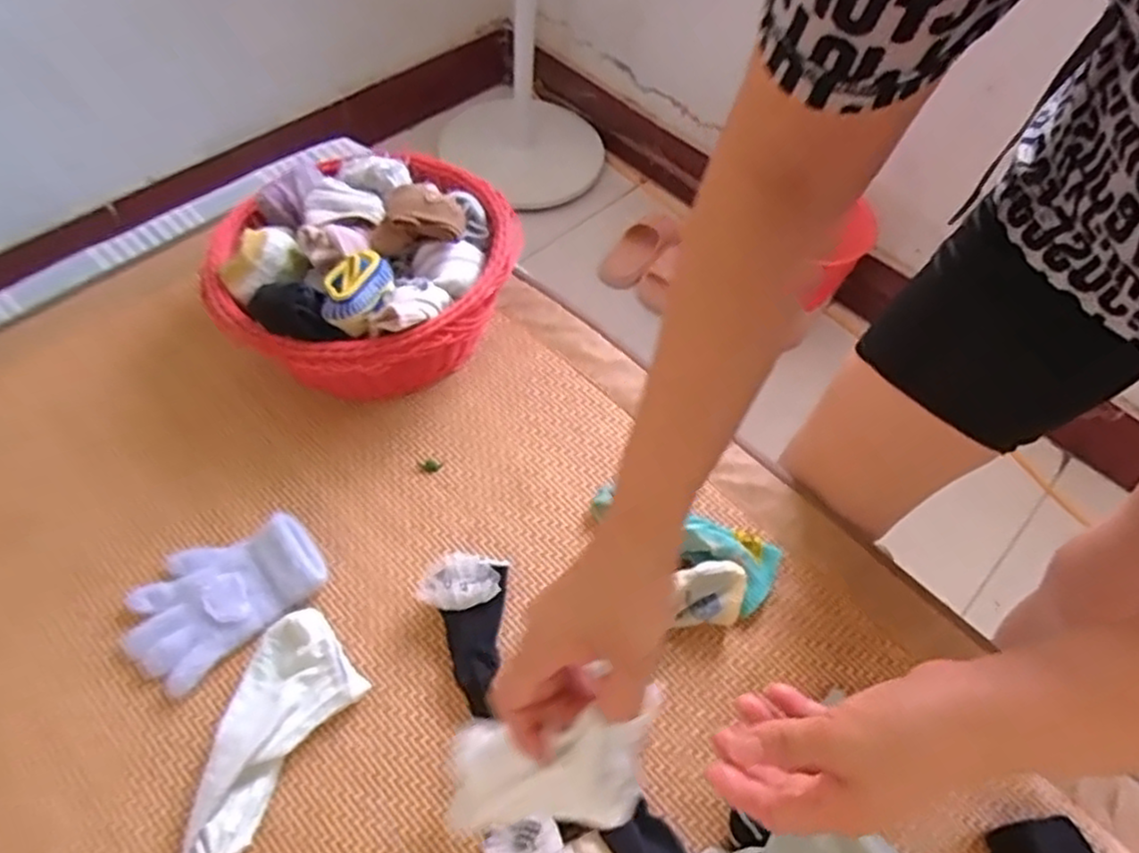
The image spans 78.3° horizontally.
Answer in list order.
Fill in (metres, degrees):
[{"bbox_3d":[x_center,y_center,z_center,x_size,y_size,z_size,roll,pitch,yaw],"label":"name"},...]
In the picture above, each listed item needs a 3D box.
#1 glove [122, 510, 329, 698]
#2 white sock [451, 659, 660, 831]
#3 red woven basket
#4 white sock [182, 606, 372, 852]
[{"bbox_3d":[-0.274,0.130,0.553,0.145,0.034,0.090,-37,65,-22],"label":"glove"},{"bbox_3d":[-0.017,0.197,0.404,0.028,0.170,0.062,27,51,-32],"label":"white sock"},{"bbox_3d":[-0.188,-0.145,0.667,0.269,0.144,0.246,1,59,-2],"label":"red woven basket"},{"bbox_3d":[-0.221,0.218,0.504,0.082,0.034,0.160,30,62,16],"label":"white sock"}]

